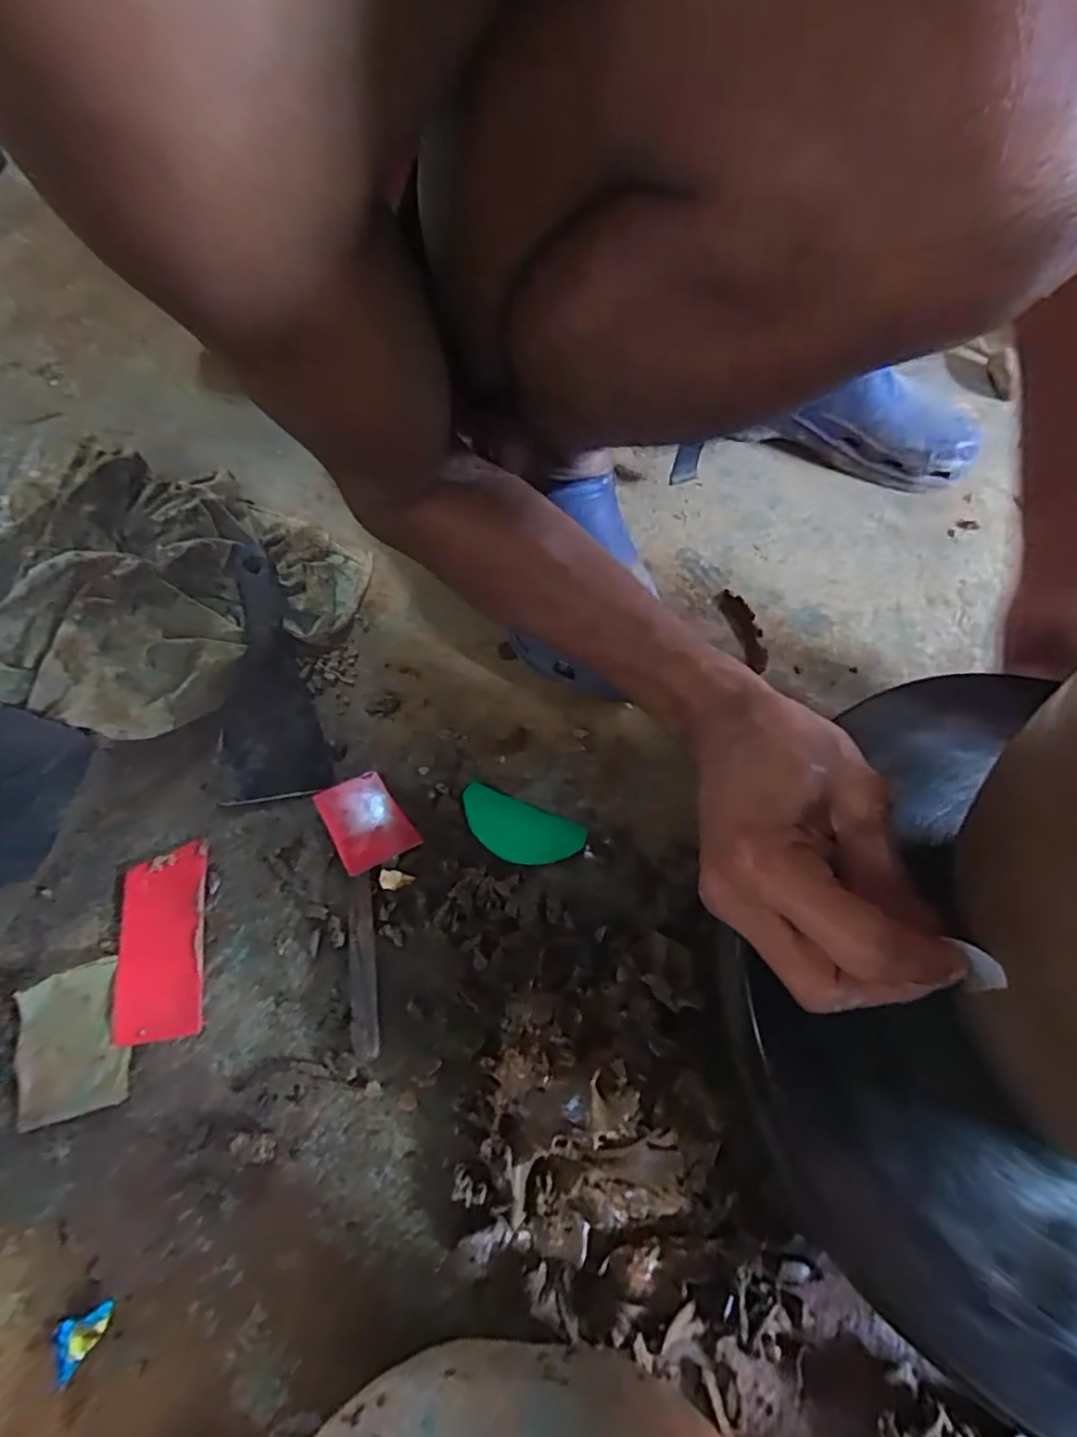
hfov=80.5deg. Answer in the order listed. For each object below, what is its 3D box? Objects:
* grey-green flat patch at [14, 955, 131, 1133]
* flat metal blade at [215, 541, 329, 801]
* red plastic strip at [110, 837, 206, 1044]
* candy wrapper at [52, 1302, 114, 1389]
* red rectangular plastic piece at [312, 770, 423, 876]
[{"bbox_3d":[-0.262,0.179,0.353,0.054,0.015,0.076,-16,64,-10],"label":"grey-green flat patch"},{"bbox_3d":[-0.195,-0.035,0.454,0.066,0.017,0.184,-9,76,-7],"label":"flat metal blade"},{"bbox_3d":[-0.227,0.132,0.381,0.048,0.009,0.110,-9,63,-7],"label":"red plastic strip"},{"bbox_3d":[-0.214,0.293,0.298,0.023,0.006,0.024,-15,64,-10],"label":"candy wrapper"},{"bbox_3d":[-0.114,0.065,0.412,0.048,0.007,0.070,-25,53,-28],"label":"red rectangular plastic piece"}]

